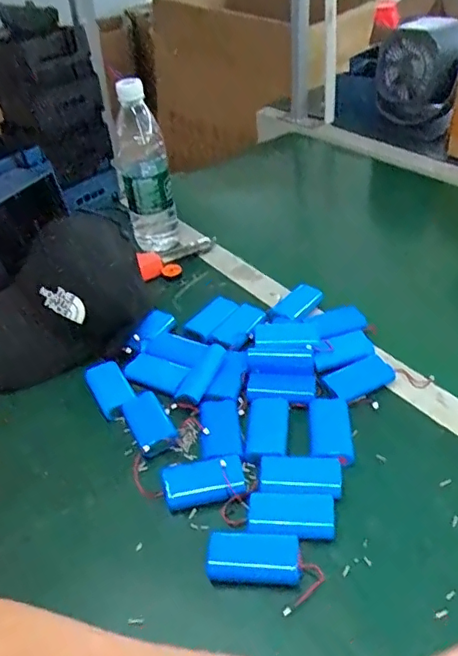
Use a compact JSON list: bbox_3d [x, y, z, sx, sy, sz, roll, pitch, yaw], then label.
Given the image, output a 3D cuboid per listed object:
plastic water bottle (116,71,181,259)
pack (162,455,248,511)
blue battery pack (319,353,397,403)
[{"bbox_3d":[-0.120,-0.223,0.795,0.067,0.235,0.067,-11,36,-5],"label":"plastic water bottle"},{"bbox_3d":[-0.021,0.129,0.482,0.069,0.021,0.034,-12,36,-6],"label":"pack"},{"bbox_3d":[0.130,0.051,0.574,0.070,0.016,0.041,-23,39,-19],"label":"blue battery pack"}]

